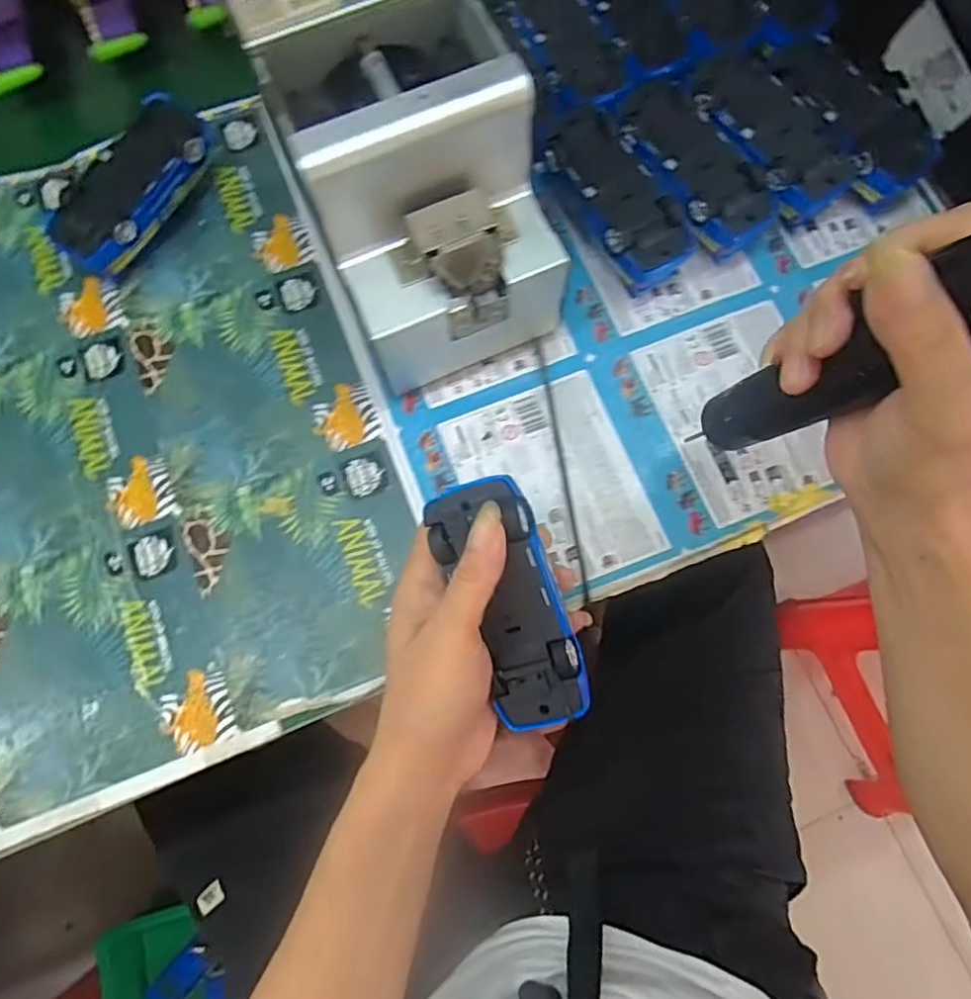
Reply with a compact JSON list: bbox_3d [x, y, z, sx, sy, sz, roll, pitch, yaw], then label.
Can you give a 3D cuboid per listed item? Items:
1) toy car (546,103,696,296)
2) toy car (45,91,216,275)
[{"bbox_3d":[0.085,-0.203,0.425,0.051,0.040,0.122,-30,78,-7],"label":"toy car"},{"bbox_3d":[-0.242,-0.212,0.433,0.051,0.044,0.129,30,78,8],"label":"toy car"}]

